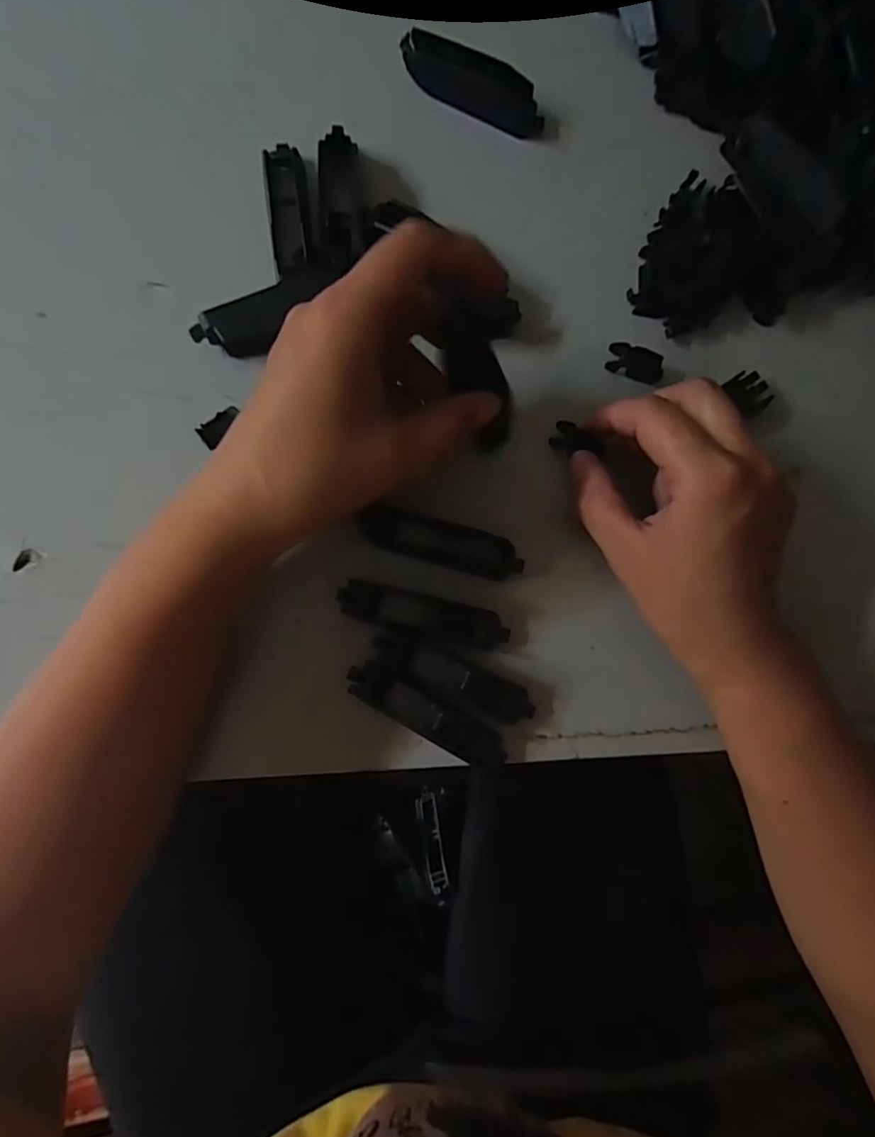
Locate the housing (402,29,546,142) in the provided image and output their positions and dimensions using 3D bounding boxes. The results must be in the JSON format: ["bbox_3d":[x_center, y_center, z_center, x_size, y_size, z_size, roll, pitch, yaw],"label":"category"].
[{"bbox_3d":[0.019,-0.241,0.278,0.074,0.016,0.018,18,83,-6],"label":"housing"}]

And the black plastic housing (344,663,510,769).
[{"bbox_3d":[-0.003,0.063,0.236,0.075,0.013,0.016,32,82,-4],"label":"black plastic housing"}]

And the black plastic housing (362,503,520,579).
[{"bbox_3d":[0.002,-0.011,0.250,0.073,0.009,0.019,15,83,-6],"label":"black plastic housing"}]

